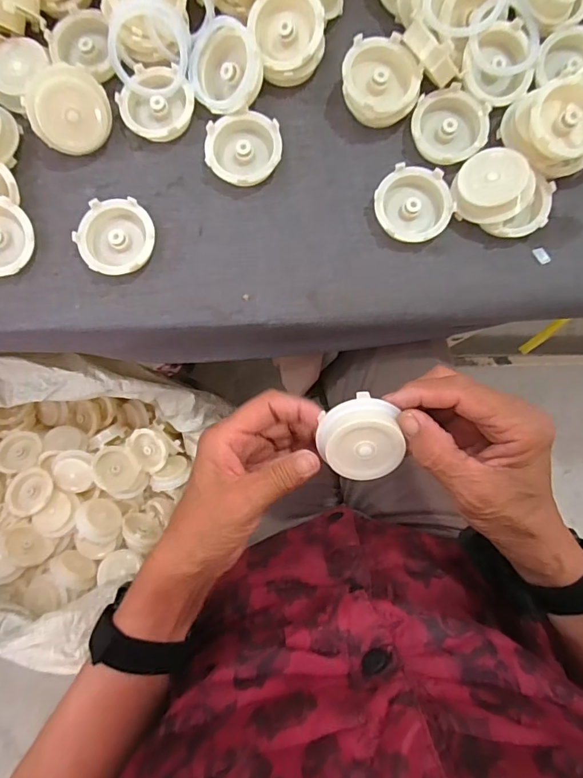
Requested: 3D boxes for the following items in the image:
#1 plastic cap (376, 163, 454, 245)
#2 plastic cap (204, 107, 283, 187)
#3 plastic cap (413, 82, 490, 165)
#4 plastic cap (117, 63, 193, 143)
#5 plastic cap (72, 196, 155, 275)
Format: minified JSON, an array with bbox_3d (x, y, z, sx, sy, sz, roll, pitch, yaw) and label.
[{"bbox_3d":[0.094,-0.141,0.355,0.057,0.017,0.055,0,85,2],"label":"plastic cap"},{"bbox_3d":[-0.037,-0.185,0.360,0.057,0.018,0.056,0,85,2],"label":"plastic cap"},{"bbox_3d":[0.123,-0.205,0.358,0.059,0.012,0.057,0,85,2],"label":"plastic cap"},{"bbox_3d":[-0.106,-0.226,0.367,0.055,0.018,0.060,0,85,2],"label":"plastic cap"},{"bbox_3d":[-0.135,-0.116,0.356,0.055,0.021,0.058,0,85,2],"label":"plastic cap"}]

